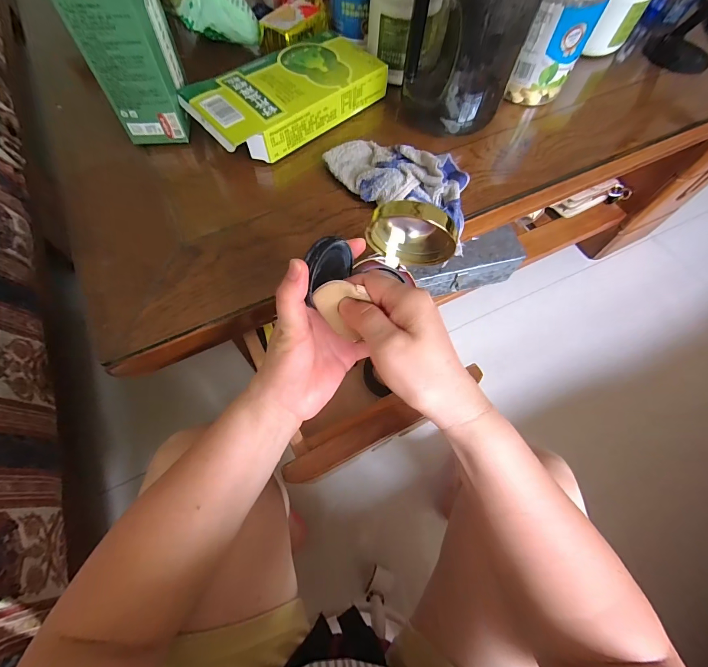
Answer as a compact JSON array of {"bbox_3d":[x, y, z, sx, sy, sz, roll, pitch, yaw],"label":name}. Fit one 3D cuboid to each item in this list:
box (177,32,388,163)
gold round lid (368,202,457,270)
[{"bbox_3d":[-0.084,-0.296,0.429,0.232,0.043,0.117,-40,72,-18],"label":"box"},{"bbox_3d":[0.049,-0.083,0.296,0.071,0.060,0.022,19,66,7],"label":"gold round lid"}]

